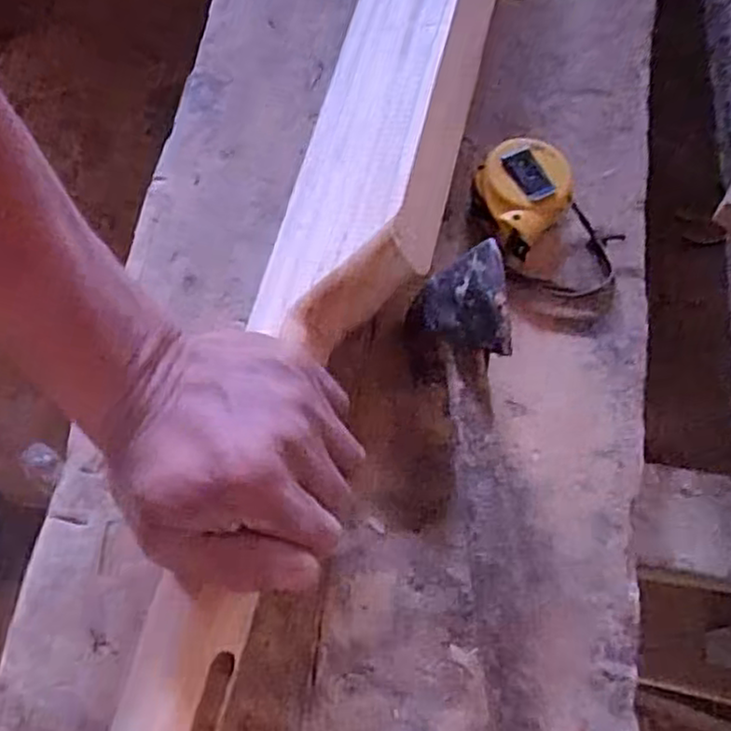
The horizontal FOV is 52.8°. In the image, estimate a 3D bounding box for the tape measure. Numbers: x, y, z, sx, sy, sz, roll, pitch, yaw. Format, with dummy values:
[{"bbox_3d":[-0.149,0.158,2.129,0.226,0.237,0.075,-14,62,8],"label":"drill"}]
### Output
[{"bbox_3d":[0.091,-0.101,0.435,0.053,0.032,0.055,1,68,-3],"label":"tape measure"}]

